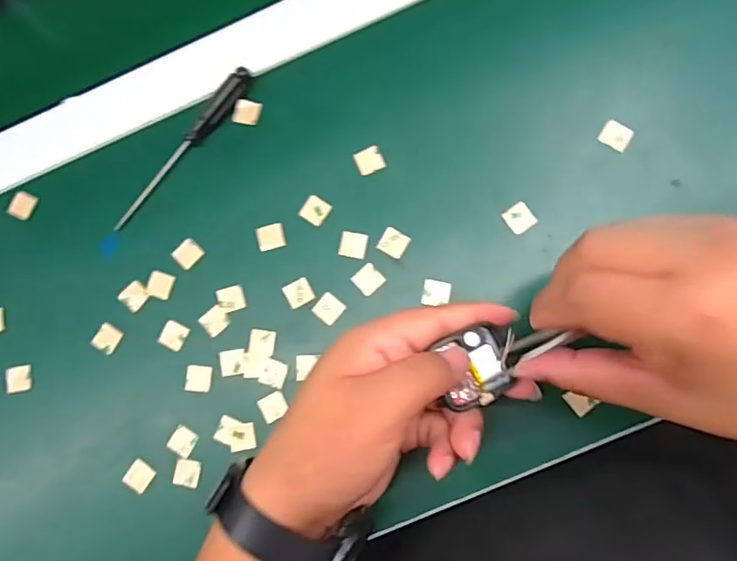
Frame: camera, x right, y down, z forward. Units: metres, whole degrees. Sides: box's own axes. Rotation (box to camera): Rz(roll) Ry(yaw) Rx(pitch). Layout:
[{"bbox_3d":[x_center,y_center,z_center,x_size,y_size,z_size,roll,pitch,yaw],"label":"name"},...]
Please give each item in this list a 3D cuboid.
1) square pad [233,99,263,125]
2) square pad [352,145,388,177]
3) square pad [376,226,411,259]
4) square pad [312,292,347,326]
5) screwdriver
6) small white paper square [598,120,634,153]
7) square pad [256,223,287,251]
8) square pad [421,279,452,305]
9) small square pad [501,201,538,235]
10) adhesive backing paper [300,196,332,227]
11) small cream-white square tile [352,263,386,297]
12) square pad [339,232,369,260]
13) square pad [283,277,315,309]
[{"bbox_3d":[-0.081,-0.111,0.349,0.017,0.004,0.016,13,84,8],"label":"square pad"},{"bbox_3d":[0.001,-0.077,0.337,0.017,0.004,0.016,-24,80,3],"label":"square pad"},{"bbox_3d":[0.016,-0.024,0.329,0.016,0.004,0.016,32,87,10],"label":"square pad"},{"bbox_3d":[-0.025,0.017,0.328,0.016,0.004,0.016,41,88,10],"label":"square pad"},{"bbox_3d":[-0.122,-0.086,0.346,0.011,0.013,0.131,41,88,10],"label":"screwdriver"},{"bbox_3d":[0.152,-0.089,0.323,0.018,0.004,0.015,31,86,10],"label":"small white paper square"},{"bbox_3d":[-0.063,-0.028,0.337,0.017,0.004,0.016,-14,81,4],"label":"square pad"},{"bbox_3d":[0.042,0.008,0.323,0.017,0.004,0.015,9,83,8],"label":"square pad"},{"bbox_3d":[0.093,-0.038,0.323,0.016,0.004,0.017,-36,80,1],"label":"small square pad"},{"bbox_3d":[-0.034,-0.045,0.337,0.016,0.004,0.016,34,87,10],"label":"adhesive backing paper"},{"bbox_3d":[0.000,-0.001,0.328,0.016,0.004,0.017,-43,80,-1],"label":"small cream-white square tile"},{"bbox_3d":[-0.009,-0.023,0.332,0.017,0.004,0.016,10,83,8],"label":"square pad"},{"bbox_3d":[-0.044,0.007,0.331,0.017,0.004,0.016,-28,80,2],"label":"square pad"}]

